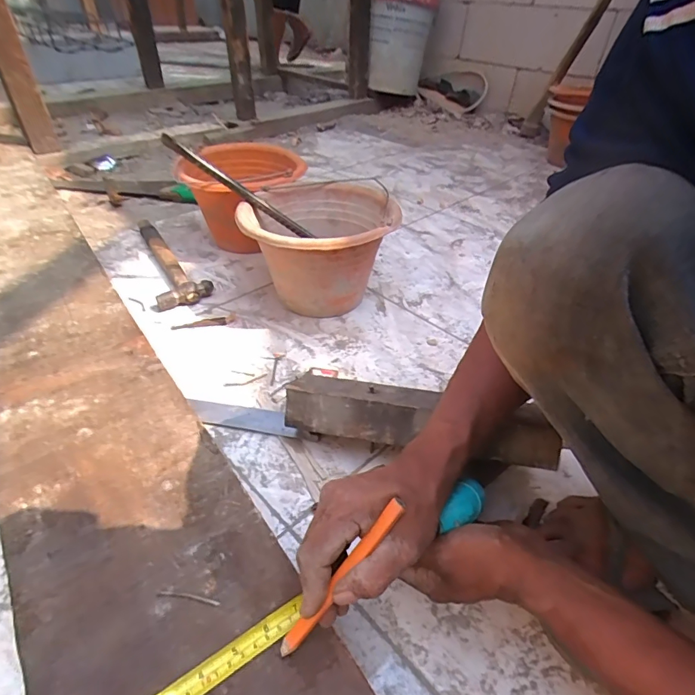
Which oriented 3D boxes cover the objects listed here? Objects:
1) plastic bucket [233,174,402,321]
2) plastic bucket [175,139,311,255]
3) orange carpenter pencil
[{"bbox_3d":[-0.049,-0.160,0.728,0.247,0.166,0.239,-11,42,-16],"label":"plastic bucket"},{"bbox_3d":[-0.202,-0.309,0.887,0.226,0.166,0.269,3,40,1],"label":"plastic bucket"},{"bbox_3d":[-0.007,0.163,0.298,0.012,0.009,0.138,39,96,35],"label":"orange carpenter pencil"}]

